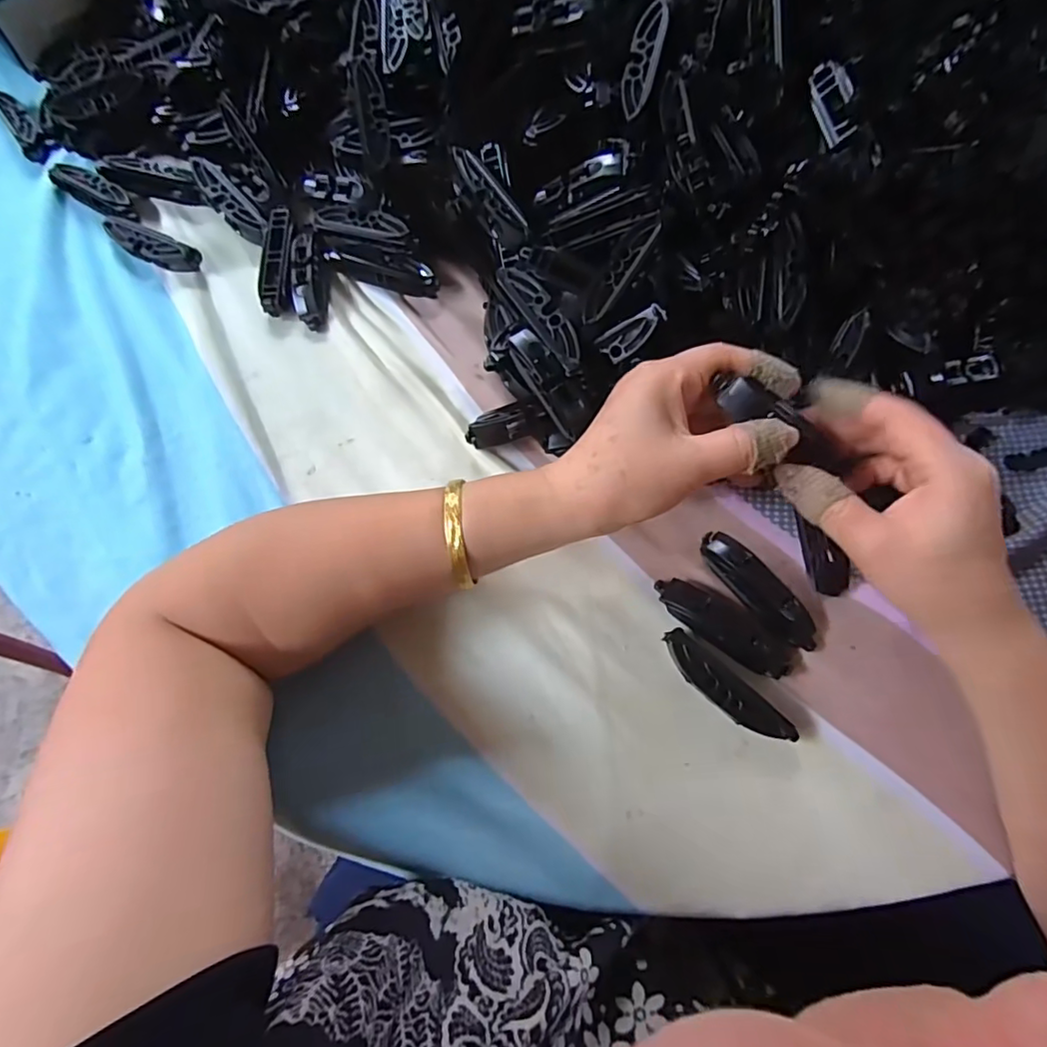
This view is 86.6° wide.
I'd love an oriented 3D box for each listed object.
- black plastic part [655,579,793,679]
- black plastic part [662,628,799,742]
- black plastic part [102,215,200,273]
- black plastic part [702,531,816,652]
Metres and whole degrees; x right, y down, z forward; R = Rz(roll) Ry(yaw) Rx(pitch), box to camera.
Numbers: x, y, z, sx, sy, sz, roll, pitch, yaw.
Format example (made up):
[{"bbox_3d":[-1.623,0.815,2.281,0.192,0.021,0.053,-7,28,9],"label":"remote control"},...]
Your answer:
[{"bbox_3d":[0.111,0.057,0.308,0.079,0.016,0.023,39,75,12],"label":"black plastic part"},{"bbox_3d":[0.107,0.089,0.298,0.078,0.016,0.020,41,75,12],"label":"black plastic part"},{"bbox_3d":[-0.261,-0.194,0.391,0.070,0.019,0.019,23,72,7],"label":"black plastic part"},{"bbox_3d":[0.132,0.037,0.312,0.021,0.022,0.079,-34,74,-12],"label":"black plastic part"}]

